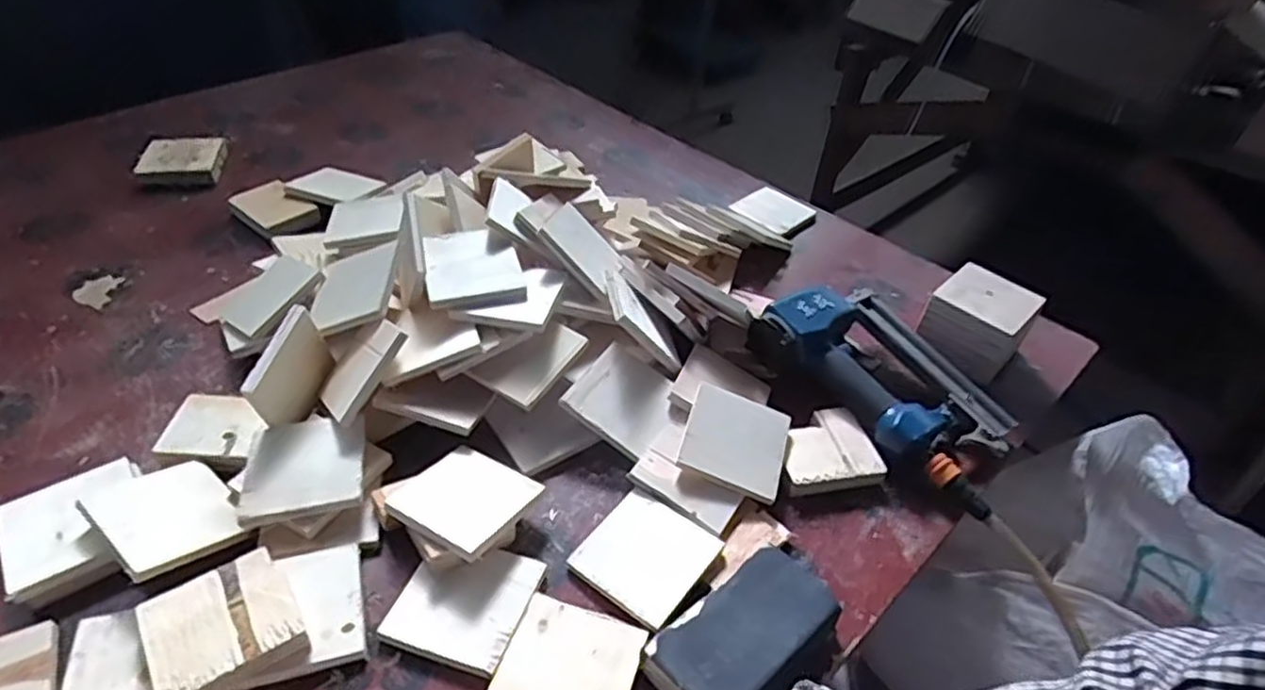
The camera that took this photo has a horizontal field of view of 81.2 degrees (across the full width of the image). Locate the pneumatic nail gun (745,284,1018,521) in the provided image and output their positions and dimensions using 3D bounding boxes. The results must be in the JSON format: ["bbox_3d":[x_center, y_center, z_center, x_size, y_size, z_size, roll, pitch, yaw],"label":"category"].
[{"bbox_3d":[0.260,0.031,0.724,0.154,0.078,0.259,-31,54,-33],"label":"pneumatic nail gun"}]

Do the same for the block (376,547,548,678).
[{"bbox_3d":[-0.124,0.188,0.548,0.090,0.009,0.092,16,44,12],"label":"block"}]

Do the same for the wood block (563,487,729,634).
[{"bbox_3d":[0.010,0.164,0.582,0.091,0.012,0.089,30,48,24],"label":"wood block"}]

